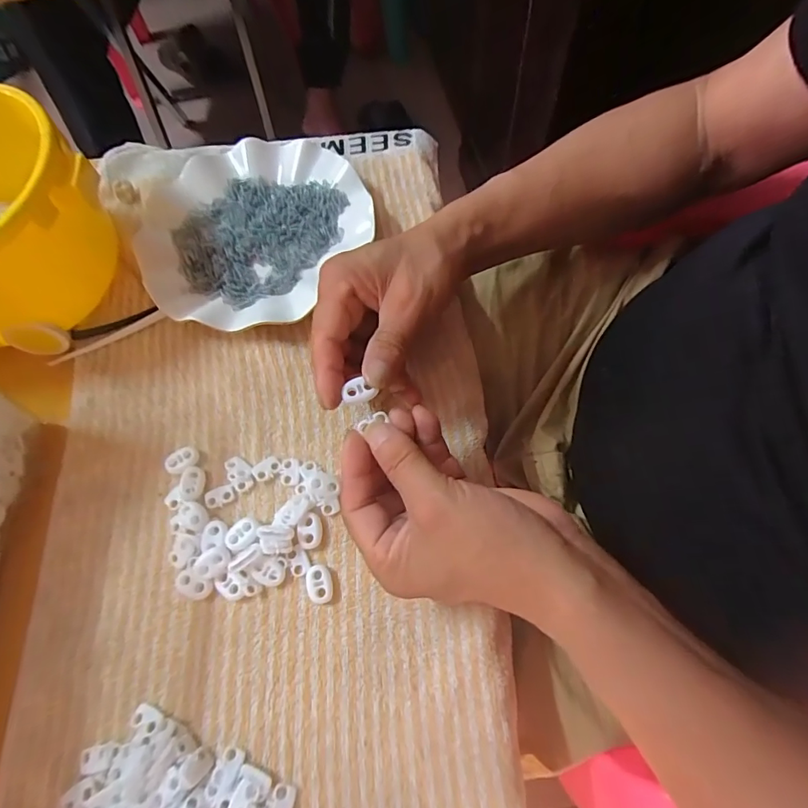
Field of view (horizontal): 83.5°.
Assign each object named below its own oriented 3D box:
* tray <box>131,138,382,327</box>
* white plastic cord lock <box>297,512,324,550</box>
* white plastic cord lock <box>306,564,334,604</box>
[{"bbox_3d":[-0.121,-0.139,0.366,0.162,0.026,0.182,30,71,14],"label":"tray"},{"bbox_3d":[-0.060,0.080,0.286,0.015,0.005,0.022,-12,67,-3],"label":"white plastic cord lock"},{"bbox_3d":[-0.051,0.110,0.276,0.015,0.007,0.022,-12,67,-3],"label":"white plastic cord lock"}]

